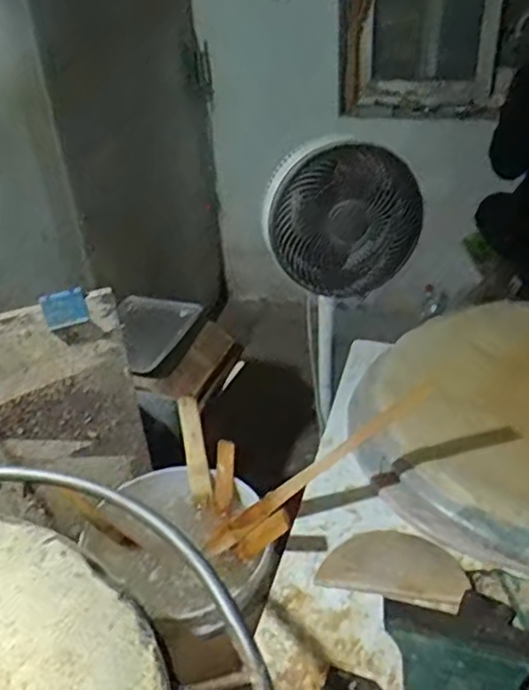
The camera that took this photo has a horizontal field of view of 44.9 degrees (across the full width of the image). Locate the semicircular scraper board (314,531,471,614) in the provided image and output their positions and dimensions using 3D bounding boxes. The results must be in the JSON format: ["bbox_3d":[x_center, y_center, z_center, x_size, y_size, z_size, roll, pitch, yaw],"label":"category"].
[{"bbox_3d":[0.182,0.307,0.901,0.193,0.015,0.102,11,44,11],"label":"semicircular scraper board"}]

